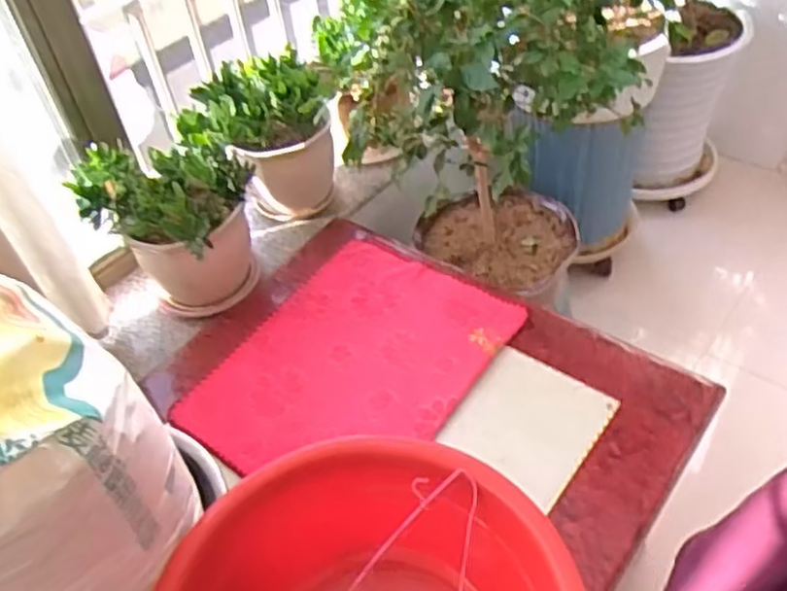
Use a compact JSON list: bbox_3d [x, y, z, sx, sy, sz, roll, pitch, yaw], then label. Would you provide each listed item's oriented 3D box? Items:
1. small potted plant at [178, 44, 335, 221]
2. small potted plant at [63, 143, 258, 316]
[{"bbox_3d":[-0.228,-0.274,1.378,0.242,0.310,0.283,-4,45,4],"label":"small potted plant"},{"bbox_3d":[-0.376,-0.117,1.248,0.236,0.274,0.210,8,47,15],"label":"small potted plant"}]

